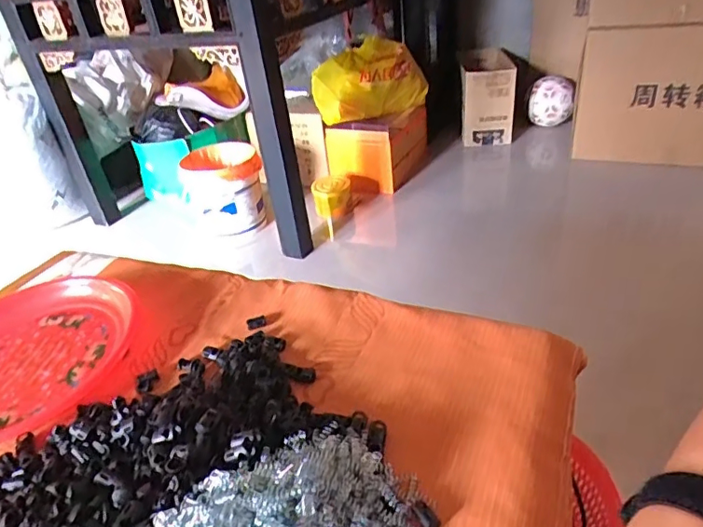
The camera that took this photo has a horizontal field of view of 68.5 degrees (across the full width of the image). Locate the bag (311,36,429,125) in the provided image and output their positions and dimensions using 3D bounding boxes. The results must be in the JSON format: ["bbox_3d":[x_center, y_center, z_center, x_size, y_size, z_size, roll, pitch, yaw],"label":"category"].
[{"bbox_3d":[0.064,-0.636,1.838,0.412,0.242,0.304,-4,32,5],"label":"bag"}]

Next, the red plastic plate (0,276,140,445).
[{"bbox_3d":[-0.329,0.090,0.517,0.181,0.039,0.205,1,32,11],"label":"red plastic plate"}]

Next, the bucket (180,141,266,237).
[{"bbox_3d":[-0.434,-0.253,1.761,0.257,0.243,0.237,-5,32,3],"label":"bucket"}]

